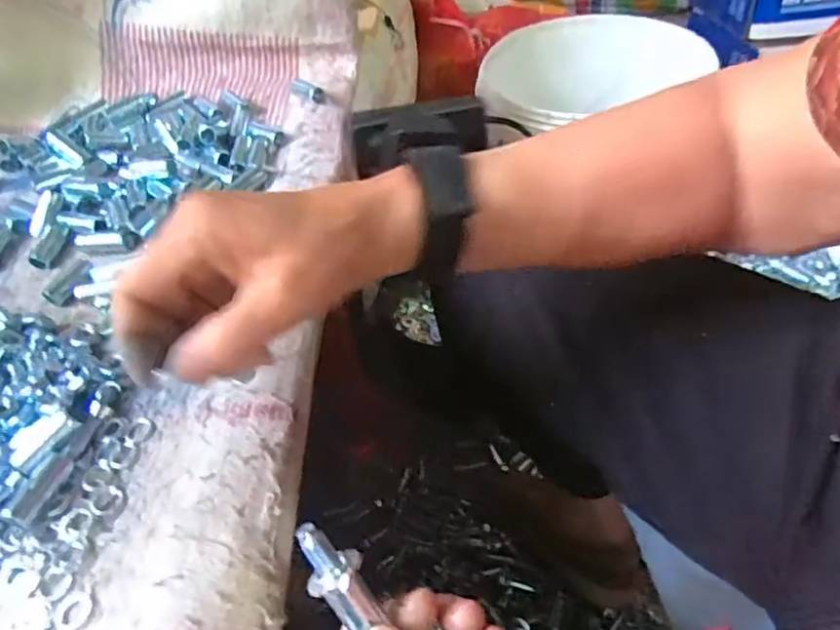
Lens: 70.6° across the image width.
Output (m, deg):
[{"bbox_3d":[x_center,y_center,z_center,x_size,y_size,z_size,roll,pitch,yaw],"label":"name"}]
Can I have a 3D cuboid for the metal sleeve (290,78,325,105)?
[{"bbox_3d":[-0.093,-0.187,0.496,0.035,0.015,0.014,34,60,32],"label":"metal sleeve"}]

